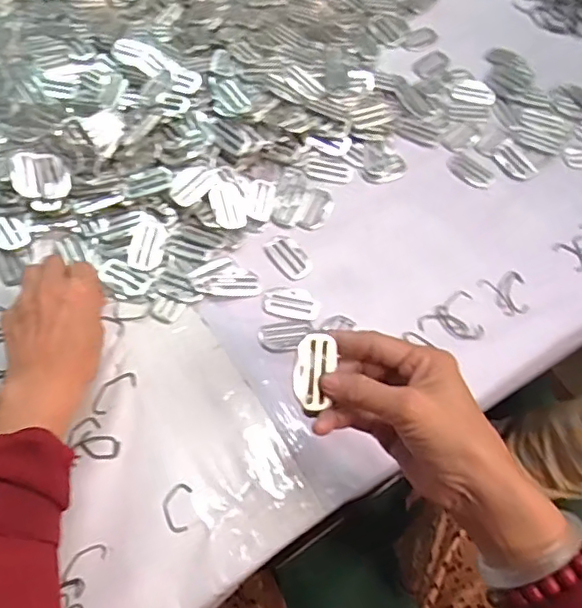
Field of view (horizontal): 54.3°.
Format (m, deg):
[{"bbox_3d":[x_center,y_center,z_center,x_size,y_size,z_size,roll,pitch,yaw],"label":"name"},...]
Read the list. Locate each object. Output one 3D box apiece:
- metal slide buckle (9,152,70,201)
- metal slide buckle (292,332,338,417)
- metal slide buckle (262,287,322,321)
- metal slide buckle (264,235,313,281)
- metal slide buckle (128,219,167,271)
[{"bbox_3d":[-0.232,-0.120,0.528,0.050,0.006,0.046,-6,76,-17],"label":"metal slide buckle"},{"bbox_3d":[0.014,0.043,0.348,0.024,0.004,0.049,10,85,-17],"label":"metal slide buckle"},{"bbox_3d":[0.001,-0.001,0.504,0.052,0.004,0.031,9,63,3],"label":"metal slide buckle"},{"bbox_3d":[-0.002,-0.044,0.527,0.028,0.004,0.048,-36,69,-18],"label":"metal slide buckle"},{"bbox_3d":[-0.133,-0.055,0.524,0.031,0.004,0.049,4,63,1],"label":"metal slide buckle"}]

